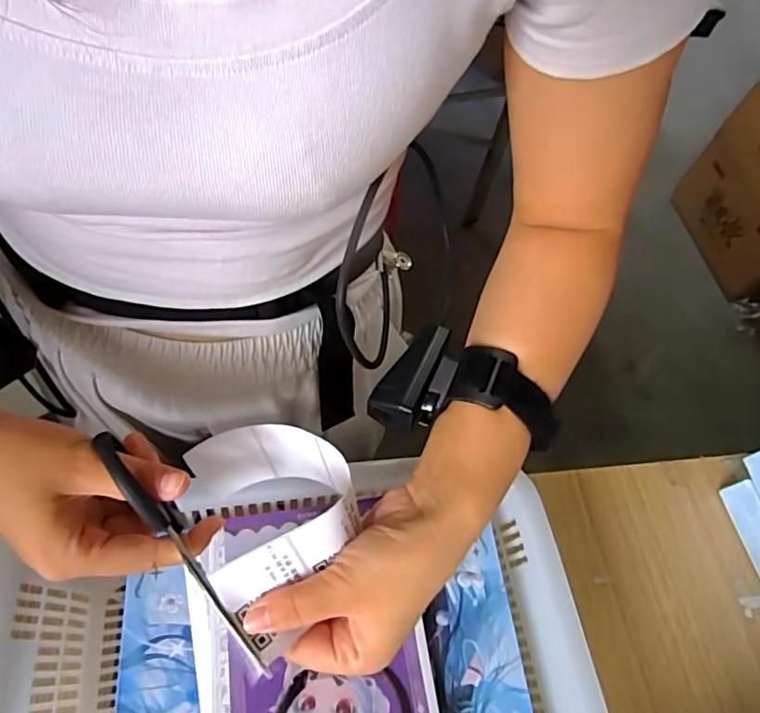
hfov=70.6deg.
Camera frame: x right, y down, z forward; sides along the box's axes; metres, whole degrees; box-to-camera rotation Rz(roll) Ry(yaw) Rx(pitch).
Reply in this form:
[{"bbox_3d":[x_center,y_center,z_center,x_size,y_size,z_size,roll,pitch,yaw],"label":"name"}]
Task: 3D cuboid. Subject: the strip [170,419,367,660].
[{"bbox_3d":[-0.069,0.085,0.292,0.104,0.083,0.097,29,63,11],"label":"strip"}]

